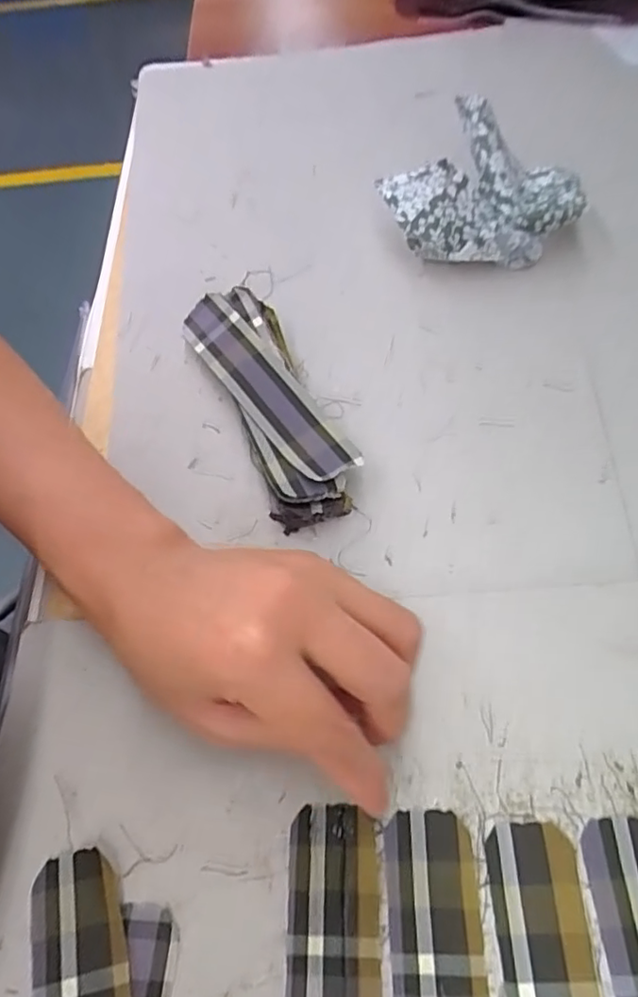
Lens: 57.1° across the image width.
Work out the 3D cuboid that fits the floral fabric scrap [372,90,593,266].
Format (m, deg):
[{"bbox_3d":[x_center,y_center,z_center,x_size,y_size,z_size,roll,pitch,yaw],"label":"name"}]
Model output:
[{"bbox_3d":[0.108,-0.193,0.373,0.123,0.056,0.091,-30,63,-13],"label":"floral fabric scrap"}]

